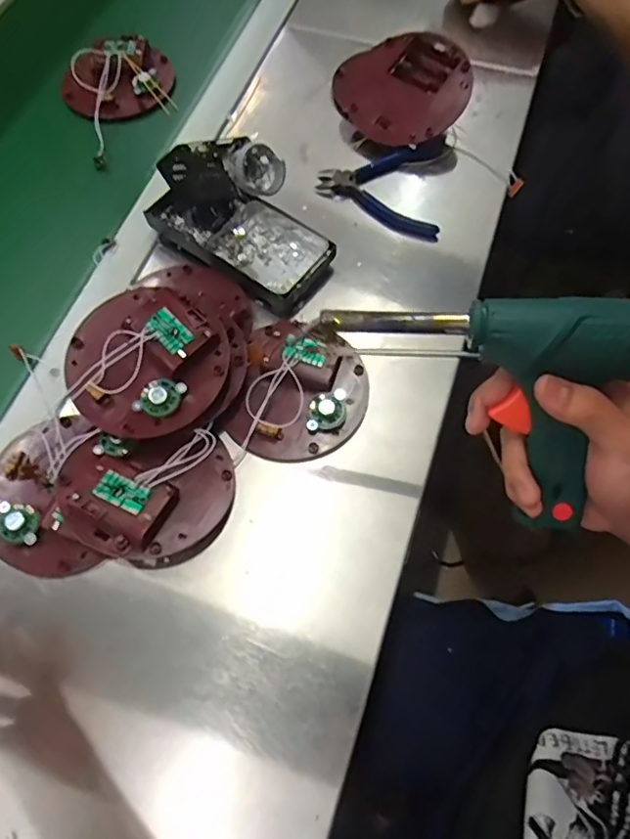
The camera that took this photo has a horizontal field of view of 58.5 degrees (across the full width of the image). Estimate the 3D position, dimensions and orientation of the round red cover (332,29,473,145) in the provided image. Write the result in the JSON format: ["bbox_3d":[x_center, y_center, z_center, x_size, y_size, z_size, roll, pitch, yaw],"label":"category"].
[{"bbox_3d":[0.084,-0.338,0.577,0.145,0.021,0.113,5,78,21],"label":"round red cover"}]

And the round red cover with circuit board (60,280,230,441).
[{"bbox_3d":[-0.128,-0.050,0.420,0.117,0.026,0.120,0,67,1],"label":"round red cover with circuit board"}]

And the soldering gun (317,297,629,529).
[{"bbox_3d":[0.110,-0.037,0.325,0.188,0.120,0.044,35,35,-5],"label":"soldering gun"}]

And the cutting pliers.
[{"bbox_3d":[0.065,-0.239,0.558,0.120,0.020,0.130,7,67,4],"label":"cutting pliers"}]

